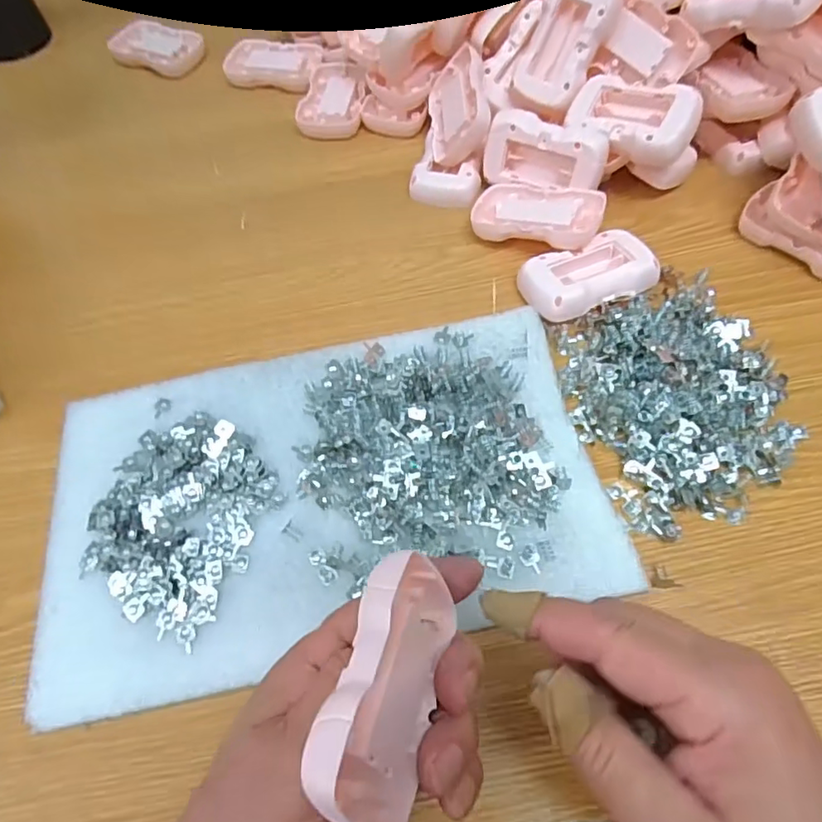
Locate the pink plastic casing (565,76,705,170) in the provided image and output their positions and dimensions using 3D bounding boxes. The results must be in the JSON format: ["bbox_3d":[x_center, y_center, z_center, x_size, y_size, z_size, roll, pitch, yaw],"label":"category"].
[{"bbox_3d":[0.156,-0.207,0.402,0.086,0.024,0.051,29,86,27],"label":"pink plastic casing"}]

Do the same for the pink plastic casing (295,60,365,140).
[{"bbox_3d":[-0.069,-0.280,0.509,0.055,0.015,0.089,1,61,5],"label":"pink plastic casing"}]

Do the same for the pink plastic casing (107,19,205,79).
[{"bbox_3d":[-0.248,-0.358,0.561,0.093,0.015,0.054,21,65,15],"label":"pink plastic casing"}]

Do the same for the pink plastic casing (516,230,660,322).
[{"bbox_3d":[0.118,-0.091,0.384,0.082,0.027,0.050,-22,62,-8],"label":"pink plastic casing"}]

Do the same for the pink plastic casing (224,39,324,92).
[{"bbox_3d":[-0.129,-0.325,0.536,0.091,0.012,0.060,10,63,10],"label":"pink plastic casing"}]

